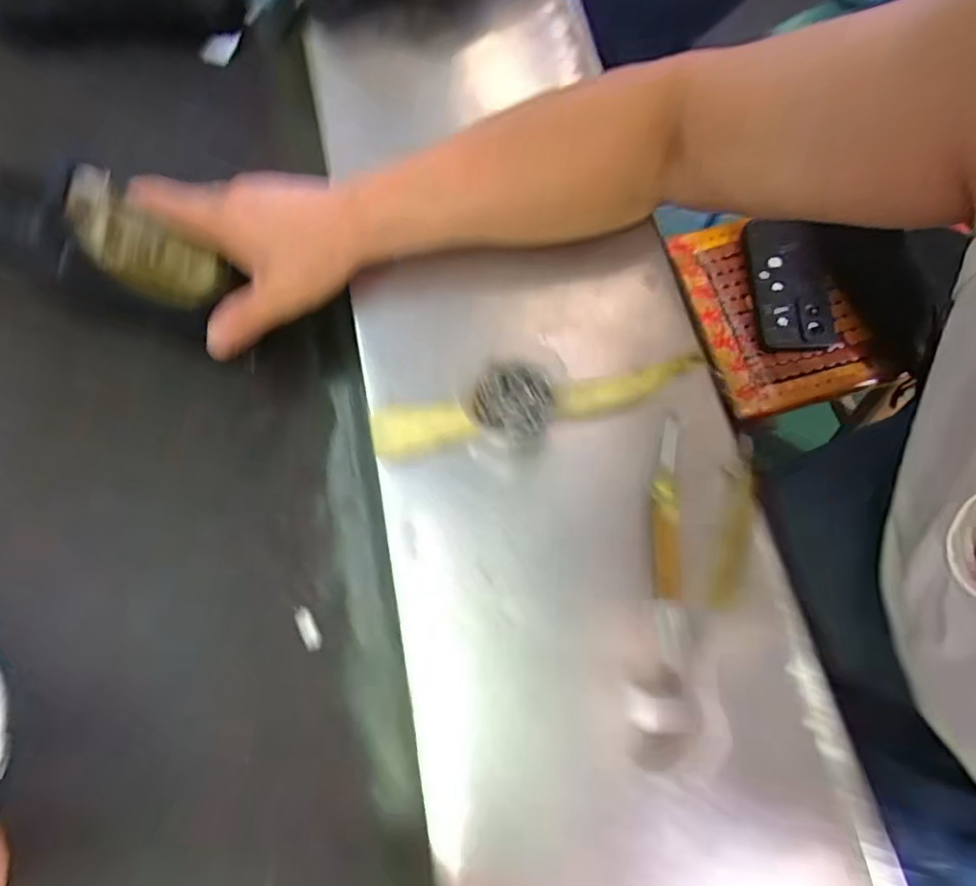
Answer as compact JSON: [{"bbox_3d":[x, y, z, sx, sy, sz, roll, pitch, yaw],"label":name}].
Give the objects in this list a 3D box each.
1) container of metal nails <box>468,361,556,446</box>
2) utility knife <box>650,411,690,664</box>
[{"bbox_3d":[0.016,-0.023,0.349,0.050,0.031,0.047,0,73,2],"label":"container of metal nails"},{"bbox_3d":[0.103,0.055,0.321,0.018,0.008,0.135,0,86,2],"label":"utility knife"}]

